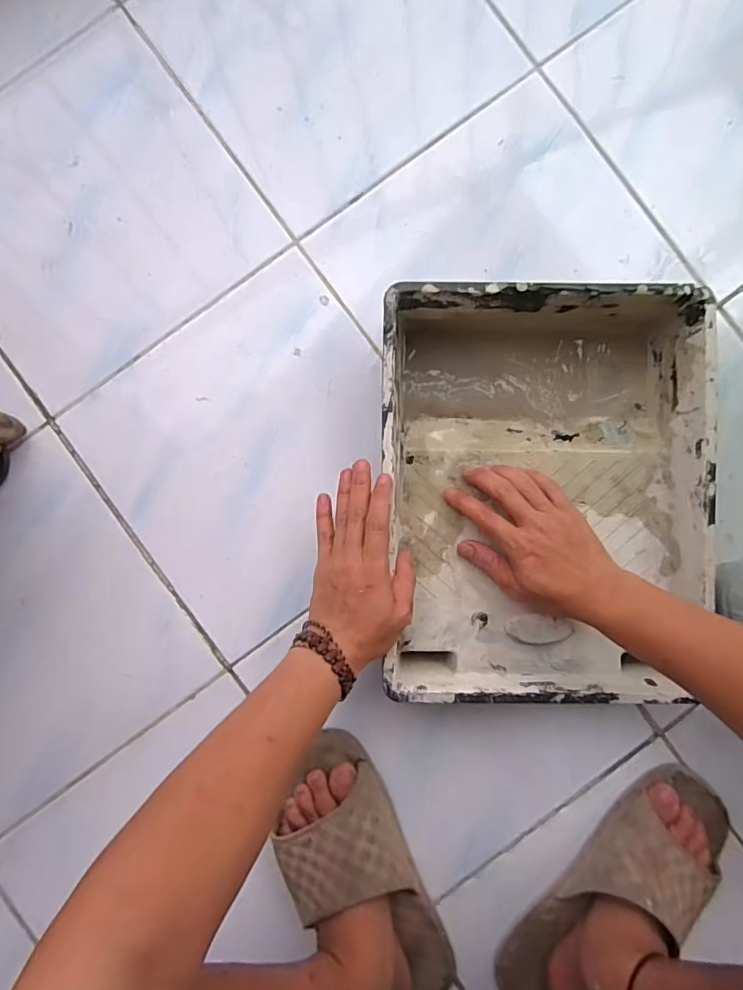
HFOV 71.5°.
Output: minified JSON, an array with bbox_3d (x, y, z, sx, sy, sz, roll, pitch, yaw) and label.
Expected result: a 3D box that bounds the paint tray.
[{"bbox_3d":[0.151,-0.001,0.469,0.274,0.073,0.351,0,87,0],"label":"paint tray"}]

